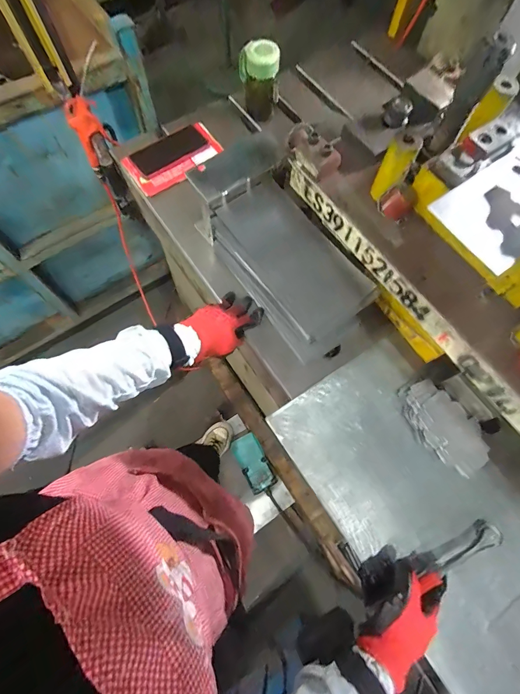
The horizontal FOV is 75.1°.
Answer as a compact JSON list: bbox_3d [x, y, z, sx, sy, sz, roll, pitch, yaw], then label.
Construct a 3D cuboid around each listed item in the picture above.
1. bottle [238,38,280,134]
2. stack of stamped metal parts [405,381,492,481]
[{"bbox_3d":[-0.003,-0.566,0.731,0.081,0.148,0.075,-1,70,-3],"label":"bottle"},{"bbox_3d":[0.282,0.123,0.520,0.080,0.024,0.140,-38,76,-15],"label":"stack of stamped metal parts"}]

